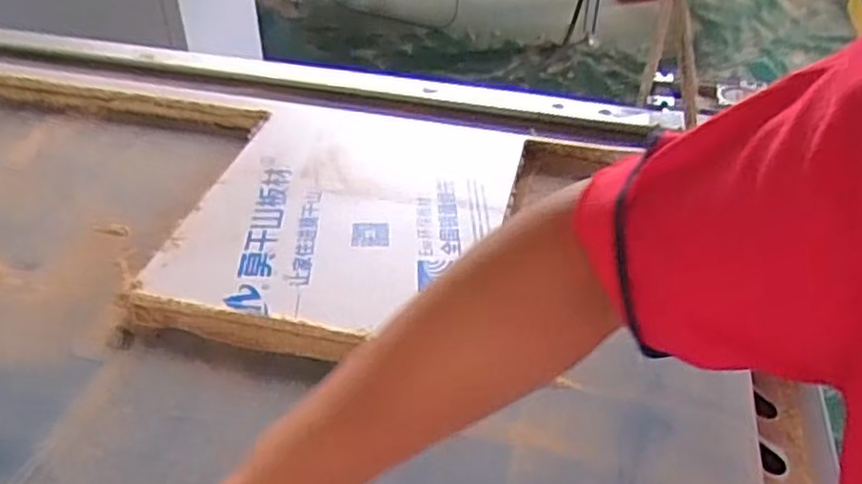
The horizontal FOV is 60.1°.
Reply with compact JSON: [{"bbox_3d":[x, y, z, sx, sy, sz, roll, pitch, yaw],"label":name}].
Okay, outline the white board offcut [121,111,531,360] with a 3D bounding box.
[{"bbox_3d":[-0.077,-0.030,0.716,0.273,0.033,0.364,10,40,12],"label":"white board offcut"}]

